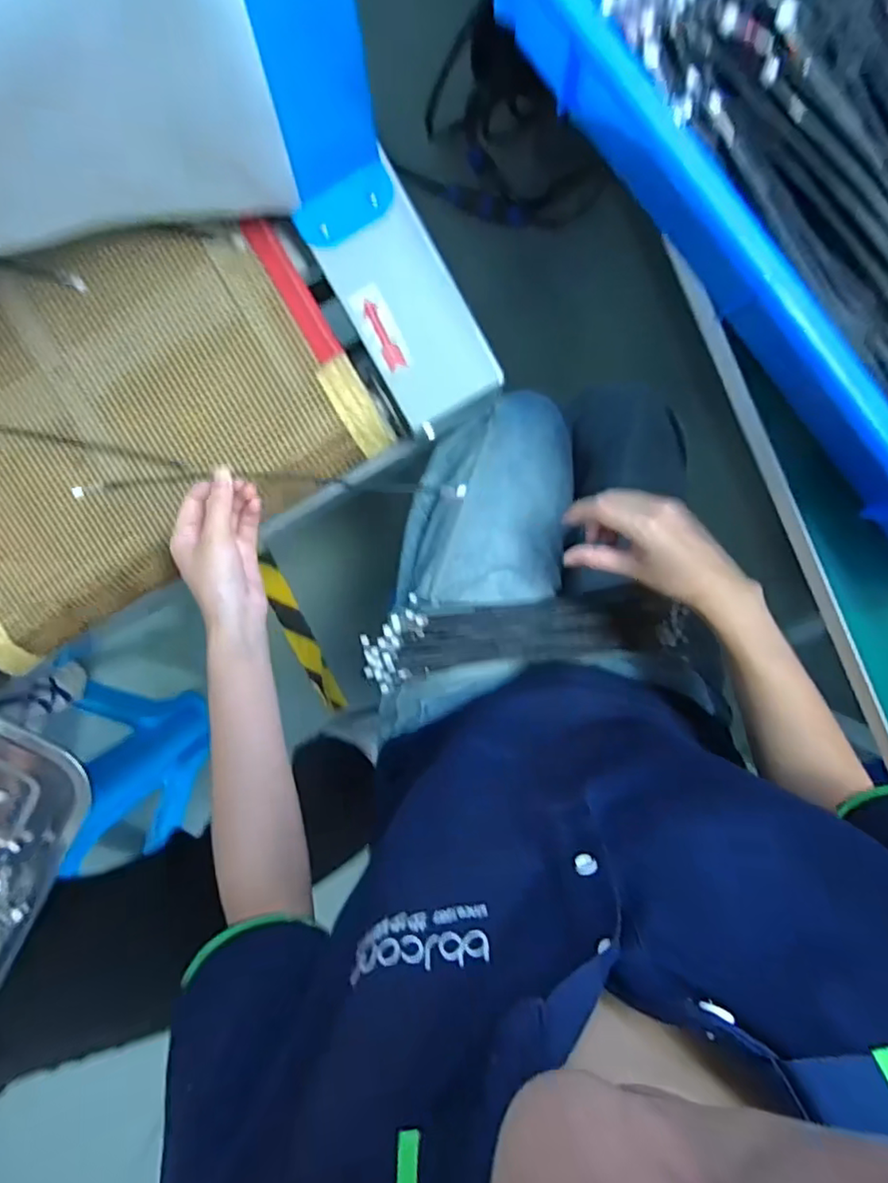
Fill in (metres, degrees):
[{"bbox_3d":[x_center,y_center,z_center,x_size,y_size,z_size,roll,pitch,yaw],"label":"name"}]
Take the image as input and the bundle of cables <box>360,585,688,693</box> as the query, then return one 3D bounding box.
[{"bbox_3d":[0.076,0.035,0.567,0.293,0.030,0.068,-8,96,-1],"label":"bundle of cables"}]

